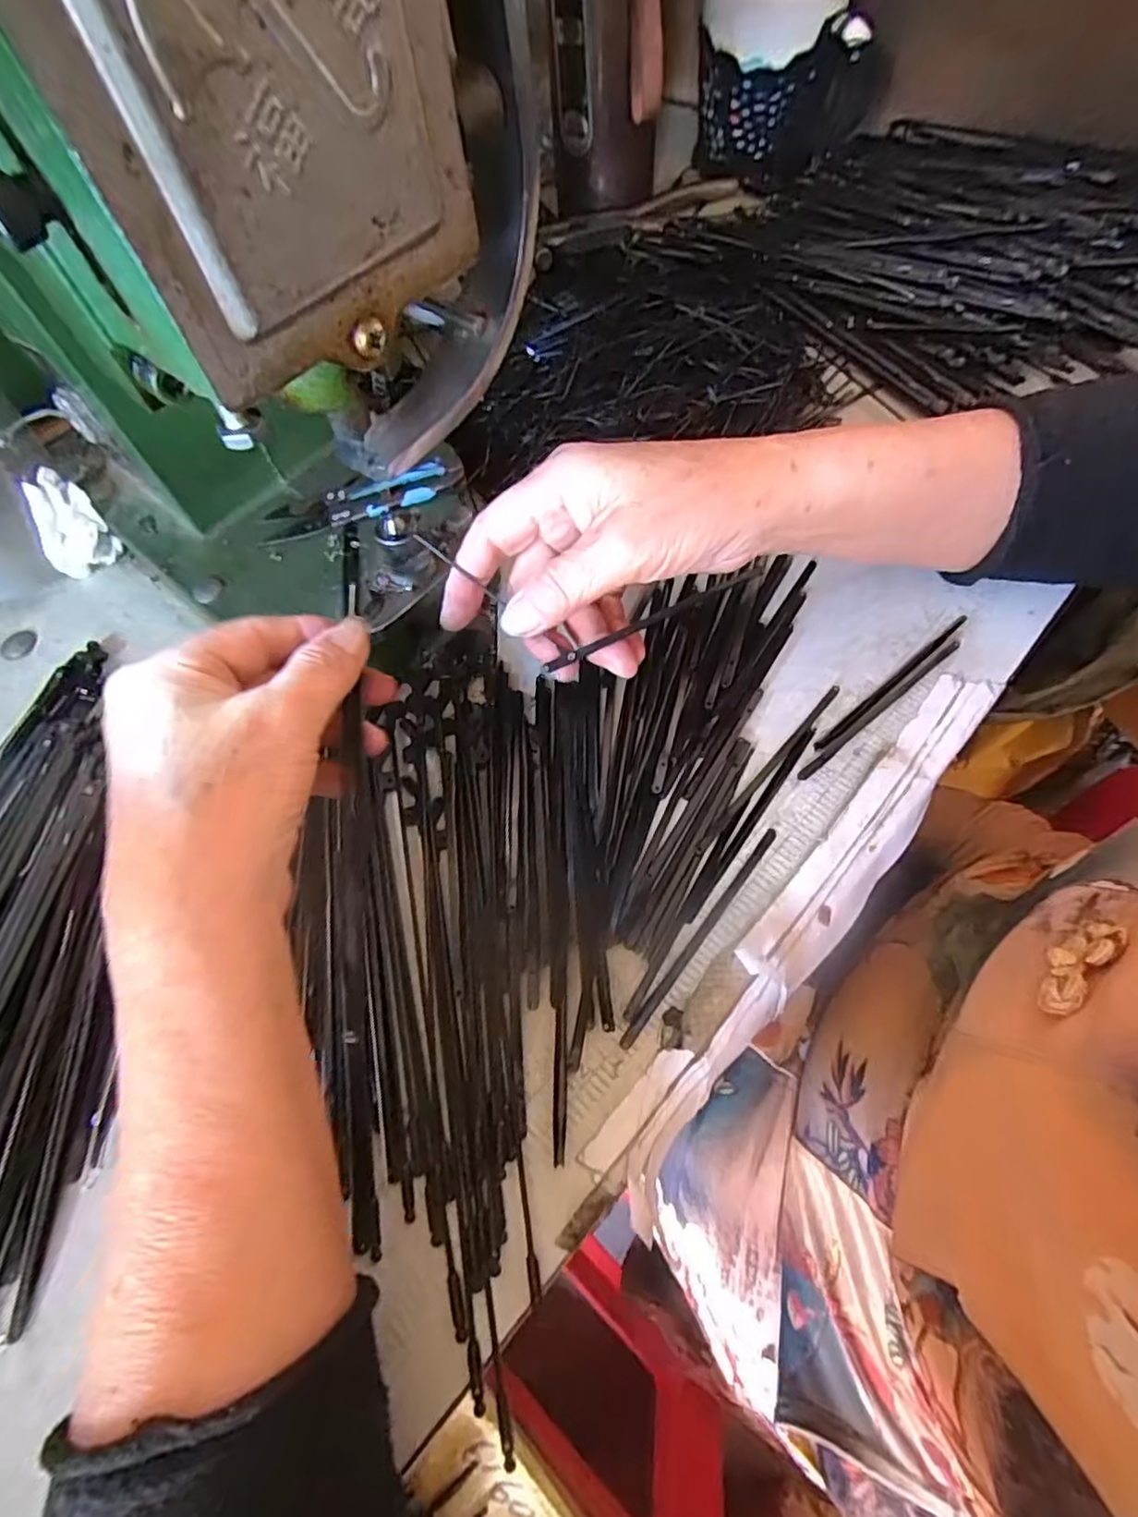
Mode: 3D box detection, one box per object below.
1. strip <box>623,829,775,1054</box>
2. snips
[{"bbox_3d":[0.050,0.065,0.242,0.006,0.004,0.099,35,72,19],"label":"strip"},{"bbox_3d":[-0.101,-0.128,0.317,0.096,0.008,0.026,-18,64,-5],"label":"snips"}]

